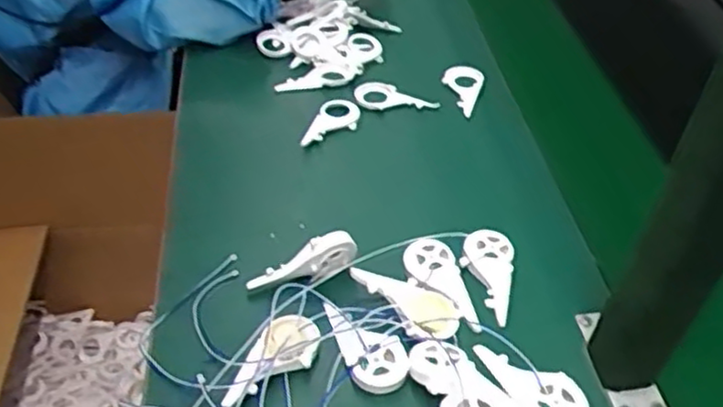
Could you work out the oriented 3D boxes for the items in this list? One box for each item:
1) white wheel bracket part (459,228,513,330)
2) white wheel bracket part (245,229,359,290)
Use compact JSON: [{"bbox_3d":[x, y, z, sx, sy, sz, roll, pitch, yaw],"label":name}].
[{"bbox_3d":[0.113,0.063,0.604,0.044,0.009,0.090,-3,60,-6],"label":"white wheel bracket part"},{"bbox_3d":[-0.050,0.052,0.580,0.092,0.037,0.013,-22,45,2],"label":"white wheel bracket part"}]

